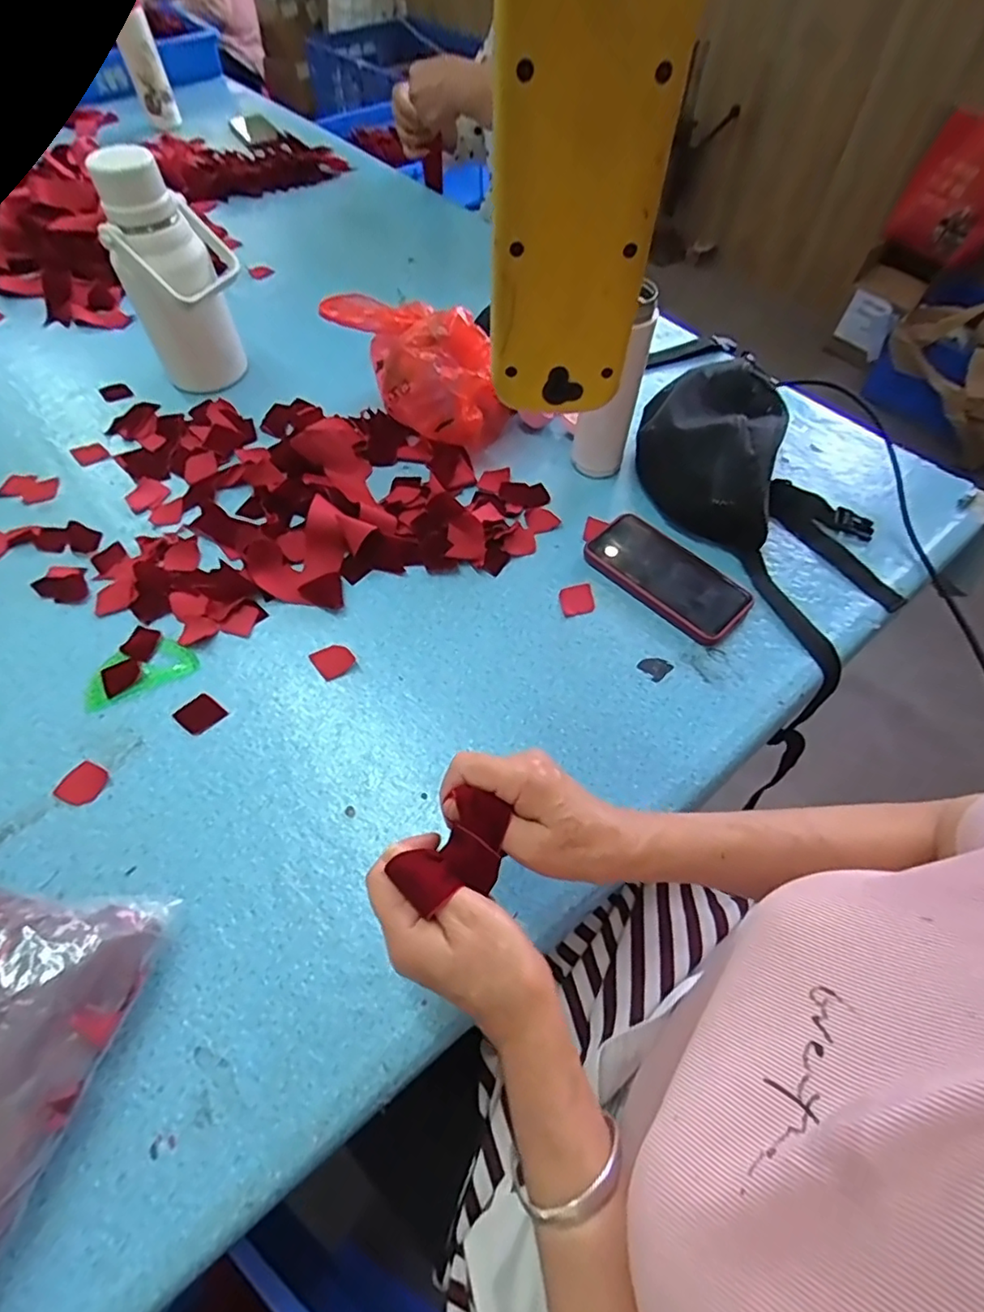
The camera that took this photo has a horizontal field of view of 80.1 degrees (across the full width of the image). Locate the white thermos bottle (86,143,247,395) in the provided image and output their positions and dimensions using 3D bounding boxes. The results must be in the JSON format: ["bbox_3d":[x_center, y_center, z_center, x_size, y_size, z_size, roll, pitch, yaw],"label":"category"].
[{"bbox_3d":[-0.354,-0.425,0.672,0.093,0.231,0.105,18,59,11],"label":"white thermos bottle"}]

